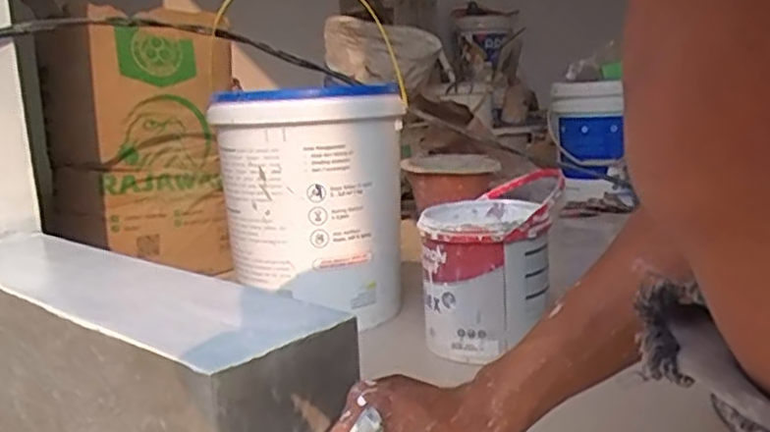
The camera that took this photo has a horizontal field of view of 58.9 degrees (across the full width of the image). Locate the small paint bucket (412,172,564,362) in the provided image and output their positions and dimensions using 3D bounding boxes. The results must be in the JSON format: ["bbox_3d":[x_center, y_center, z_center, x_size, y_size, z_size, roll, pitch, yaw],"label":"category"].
[{"bbox_3d":[0.146,0.068,0.974,0.174,0.201,0.209,0,11,16],"label":"small paint bucket"}]

